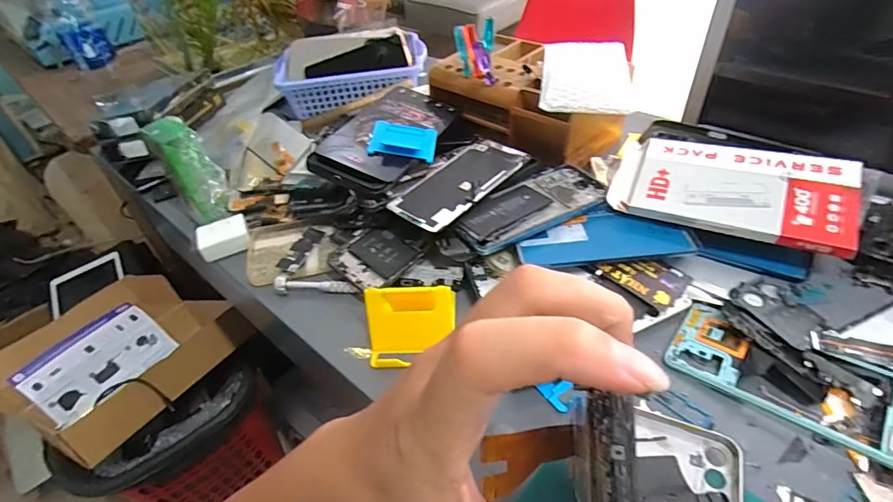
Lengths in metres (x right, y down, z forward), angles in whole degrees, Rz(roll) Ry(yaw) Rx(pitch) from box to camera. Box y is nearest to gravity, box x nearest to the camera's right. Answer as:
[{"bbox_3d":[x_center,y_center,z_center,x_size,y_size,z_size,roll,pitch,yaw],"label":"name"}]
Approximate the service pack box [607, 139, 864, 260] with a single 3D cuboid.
[{"bbox_3d":[0.264,-0.057,0.432,0.195,0.023,0.098,18,66,26],"label":"service pack box"}]

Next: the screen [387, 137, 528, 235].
[{"bbox_3d":[0.015,-0.074,0.477,0.077,0.010,0.153,31,55,33],"label":"screen"}]

